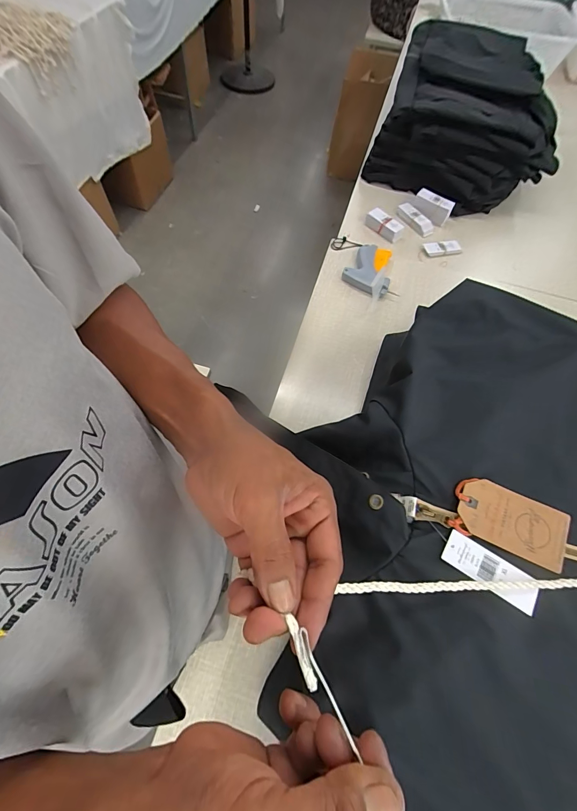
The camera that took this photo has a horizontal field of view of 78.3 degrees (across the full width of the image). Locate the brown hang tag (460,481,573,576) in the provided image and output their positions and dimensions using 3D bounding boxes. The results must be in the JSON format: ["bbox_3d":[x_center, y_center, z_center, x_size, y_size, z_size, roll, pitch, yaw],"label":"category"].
[{"bbox_3d":[0.219,0.113,0.347,0.099,0.004,0.059,23,69,11],"label":"brown hang tag"}]

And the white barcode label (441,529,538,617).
[{"bbox_3d":[0.185,0.151,0.325,0.082,0.006,0.032,31,64,19],"label":"white barcode label"}]

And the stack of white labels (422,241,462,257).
[{"bbox_3d":[0.336,-0.341,0.770,0.081,0.013,0.038,-3,63,-4],"label":"stack of white labels"}]

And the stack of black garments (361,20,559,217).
[{"bbox_3d":[0.450,-0.730,0.886,0.376,0.172,0.567,19,63,7],"label":"stack of black garments"}]

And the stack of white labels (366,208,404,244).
[{"bbox_3d":[0.210,-0.398,0.782,0.087,0.033,0.037,37,67,15],"label":"stack of white labels"}]

